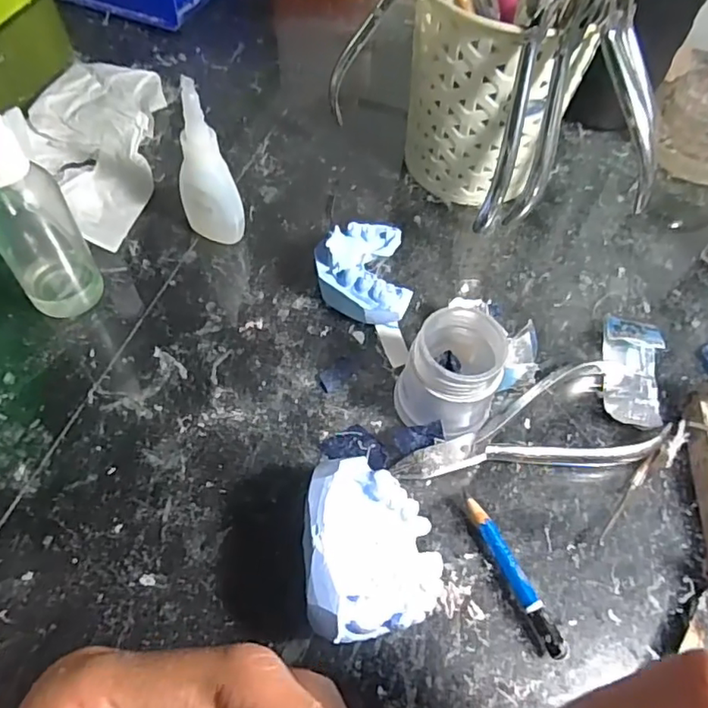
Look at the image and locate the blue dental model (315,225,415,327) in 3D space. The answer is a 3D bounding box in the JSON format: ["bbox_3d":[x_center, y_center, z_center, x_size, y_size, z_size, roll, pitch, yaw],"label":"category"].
[{"bbox_3d":[0.004,-0.041,0.293,0.045,0.031,0.058,-3,58,-6],"label":"blue dental model"}]

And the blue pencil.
[{"bbox_3d":[0.063,0.087,0.229,0.008,0.009,0.066,-20,61,-16],"label":"blue pencil"}]

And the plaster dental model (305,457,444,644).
[{"bbox_3d":[0.008,0.074,0.214,0.050,0.040,0.060,-1,58,-5],"label":"plaster dental model"}]

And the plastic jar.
[{"bbox_3d":[0.044,0.007,0.254,0.043,0.049,0.052,18,58,7],"label":"plastic jar"}]

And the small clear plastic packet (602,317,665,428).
[{"bbox_3d":[0.138,0.007,0.281,0.027,0.015,0.058,9,58,2],"label":"small clear plastic packet"}]

